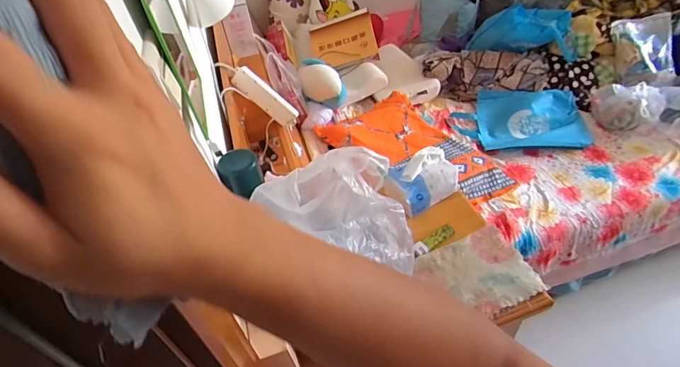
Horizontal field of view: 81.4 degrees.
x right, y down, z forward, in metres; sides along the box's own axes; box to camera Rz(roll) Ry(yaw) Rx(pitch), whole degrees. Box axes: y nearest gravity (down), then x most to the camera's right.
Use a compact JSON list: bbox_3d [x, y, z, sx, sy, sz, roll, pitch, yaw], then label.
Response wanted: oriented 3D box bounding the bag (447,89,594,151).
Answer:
[{"bbox_3d":[0.735,-0.263,1.622,0.502,0.075,0.338,1,45,9],"label":"bag"}]

